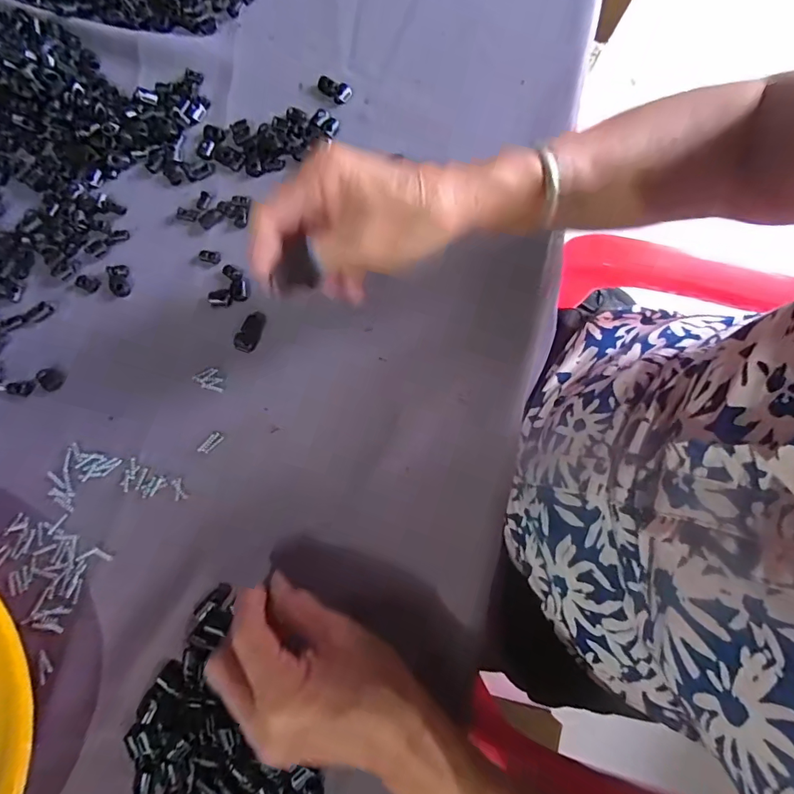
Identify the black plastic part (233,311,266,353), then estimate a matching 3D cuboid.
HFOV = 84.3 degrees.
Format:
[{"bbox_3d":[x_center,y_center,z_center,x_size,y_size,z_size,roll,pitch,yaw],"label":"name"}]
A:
[{"bbox_3d":[-0.107,-0.048,0.320,0.016,0.004,0.031,20,80,3],"label":"black plastic part"}]

